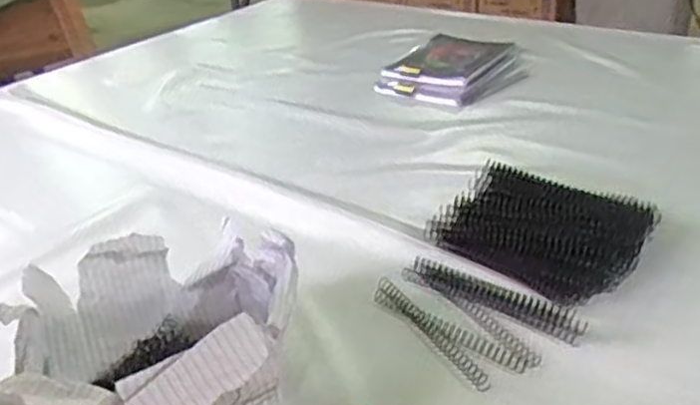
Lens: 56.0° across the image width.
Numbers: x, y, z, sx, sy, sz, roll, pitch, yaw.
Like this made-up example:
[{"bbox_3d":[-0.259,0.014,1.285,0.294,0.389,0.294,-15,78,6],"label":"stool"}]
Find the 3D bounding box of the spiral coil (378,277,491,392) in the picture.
[{"bbox_3d":[0.071,0.110,0.573,0.016,0.009,0.154,-32,38,-13],"label":"spiral coil"}]

